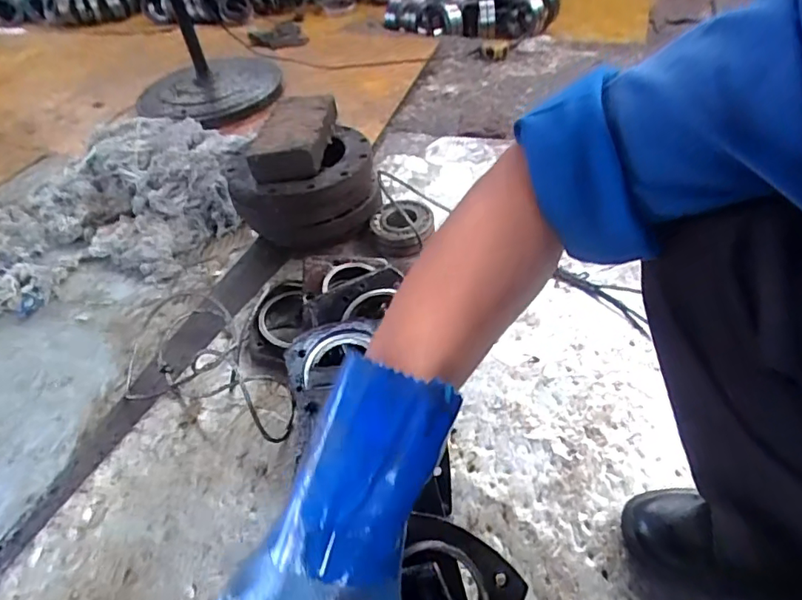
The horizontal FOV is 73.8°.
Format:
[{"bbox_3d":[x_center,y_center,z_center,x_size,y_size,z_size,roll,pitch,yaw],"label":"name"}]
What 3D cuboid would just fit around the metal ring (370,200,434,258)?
[{"bbox_3d":[0.007,-0.141,0.992,0.120,0.039,0.118,-5,56,7],"label":"metal ring"}]

